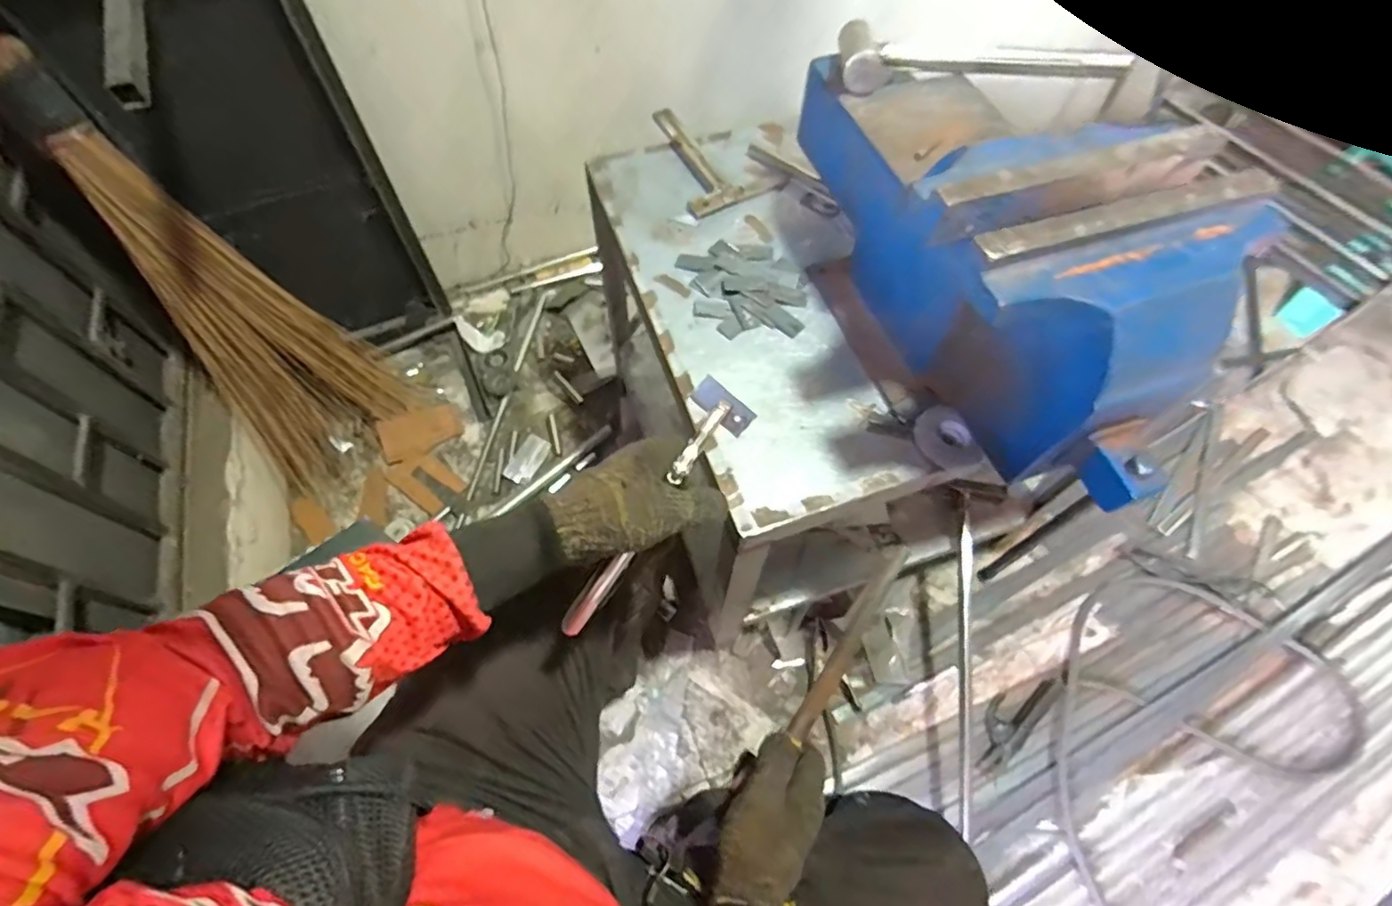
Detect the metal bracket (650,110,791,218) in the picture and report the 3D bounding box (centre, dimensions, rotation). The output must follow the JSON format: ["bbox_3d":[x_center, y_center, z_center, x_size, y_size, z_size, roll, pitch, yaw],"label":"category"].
[{"bbox_3d":[0.037,-0.419,0.833,0.144,0.035,0.206,-13,62,-9],"label":"metal bracket"}]

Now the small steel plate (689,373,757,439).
[{"bbox_3d":[0.021,-0.035,0.451,0.048,0.007,0.023,41,89,-2],"label":"small steel plate"}]

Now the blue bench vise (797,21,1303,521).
[{"bbox_3d":[0.281,-0.213,0.597,0.248,0.248,0.545,-14,57,-7],"label":"blue bench vise"}]

